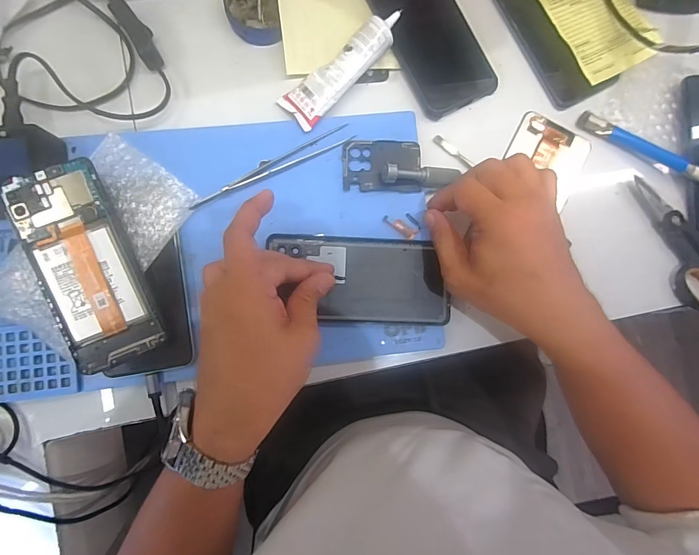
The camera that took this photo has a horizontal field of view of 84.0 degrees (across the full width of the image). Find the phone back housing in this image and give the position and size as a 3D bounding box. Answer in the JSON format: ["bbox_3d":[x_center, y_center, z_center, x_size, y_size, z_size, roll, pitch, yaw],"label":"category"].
[{"bbox_3d":[0.010,0.002,0.345,0.154,0.007,0.075,3,85,-3],"label":"phone back housing"}]

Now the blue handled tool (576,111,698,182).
[{"bbox_3d":[0.286,-0.121,0.369,0.139,0.011,0.017,30,84,0],"label":"blue handled tool"}]

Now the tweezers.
[{"bbox_3d":[-0.069,-0.101,0.344,0.152,0.008,0.018,-26,87,-5],"label":"tweezers"}]

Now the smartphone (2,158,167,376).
[{"bbox_3d":[-0.208,-0.008,0.306,0.071,0.012,0.155,-22,95,-5],"label":"smartphone"}]

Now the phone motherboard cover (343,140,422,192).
[{"bbox_3d":[0.030,-0.101,0.352,0.070,0.005,0.047,0,84,-2],"label":"phone motherboard cover"}]

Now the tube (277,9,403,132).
[{"bbox_3d":[-0.004,-0.188,0.348,0.123,0.031,0.038,-40,88,-6],"label":"tube"}]

